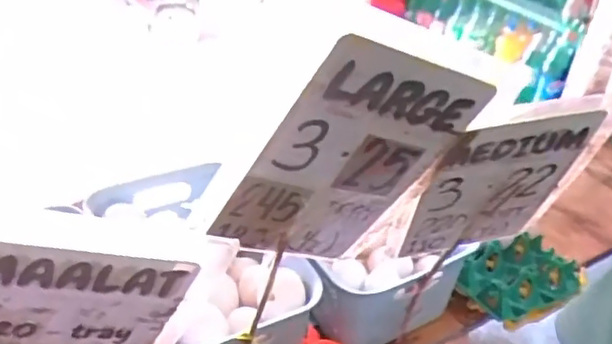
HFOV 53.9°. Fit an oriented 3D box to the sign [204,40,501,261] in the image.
[{"bbox_3d":[0.025,-0.001,0.352,0.113,0.165,0.004,11,43,-31],"label":"sign"}]

